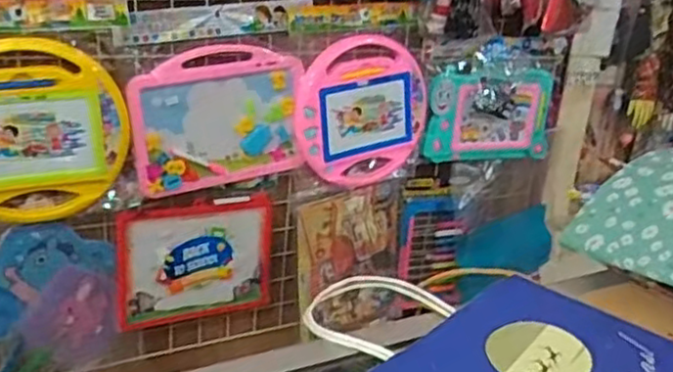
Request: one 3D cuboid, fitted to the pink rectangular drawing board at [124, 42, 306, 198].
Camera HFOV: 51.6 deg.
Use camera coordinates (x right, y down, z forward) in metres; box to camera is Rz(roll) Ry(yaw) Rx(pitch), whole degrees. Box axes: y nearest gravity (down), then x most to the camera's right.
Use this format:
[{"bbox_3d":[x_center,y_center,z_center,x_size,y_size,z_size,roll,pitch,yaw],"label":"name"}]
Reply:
[{"bbox_3d":[-0.200,-0.113,1.172,0.285,0.231,0.022,-5,24,-25],"label":"pink rectangular drawing board"}]

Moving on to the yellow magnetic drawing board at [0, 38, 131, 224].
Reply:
[{"bbox_3d":[-0.462,-0.076,1.049,0.275,0.270,0.026,-2,23,-19],"label":"yellow magnetic drawing board"}]

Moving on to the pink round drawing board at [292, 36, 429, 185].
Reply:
[{"bbox_3d":[0.048,-0.136,1.284,0.269,0.264,0.026,-7,25,-28],"label":"pink round drawing board"}]

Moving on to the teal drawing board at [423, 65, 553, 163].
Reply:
[{"bbox_3d":[0.323,-0.148,1.428,0.306,0.190,0.027,-5,24,-25],"label":"teal drawing board"}]

